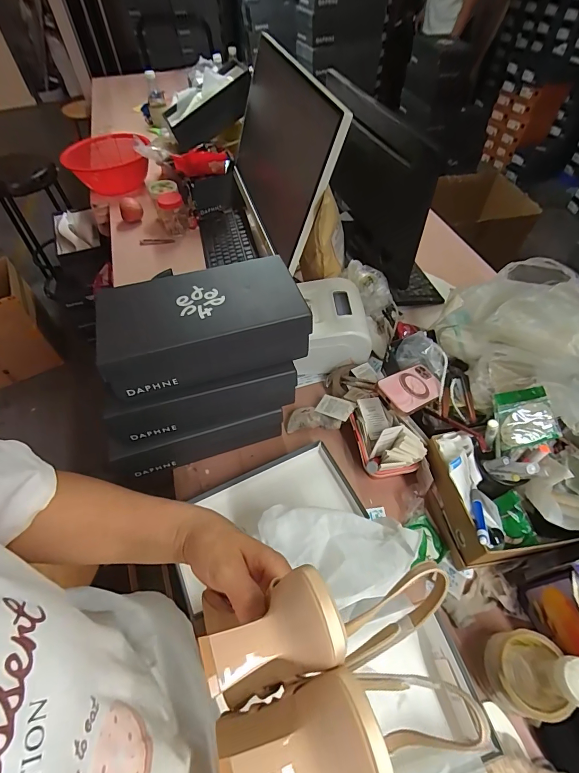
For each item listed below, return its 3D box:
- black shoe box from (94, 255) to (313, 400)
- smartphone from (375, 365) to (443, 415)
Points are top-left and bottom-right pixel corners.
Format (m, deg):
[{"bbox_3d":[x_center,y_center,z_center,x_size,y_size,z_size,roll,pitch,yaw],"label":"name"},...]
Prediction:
[{"bbox_3d":[-0.133,-0.094,0.573,0.294,0.106,0.156,-17,55,-10],"label":"black shoe box"},{"bbox_3d":[0.216,0.002,0.643,0.142,0.017,0.073,-19,62,-38],"label":"smartphone"}]

